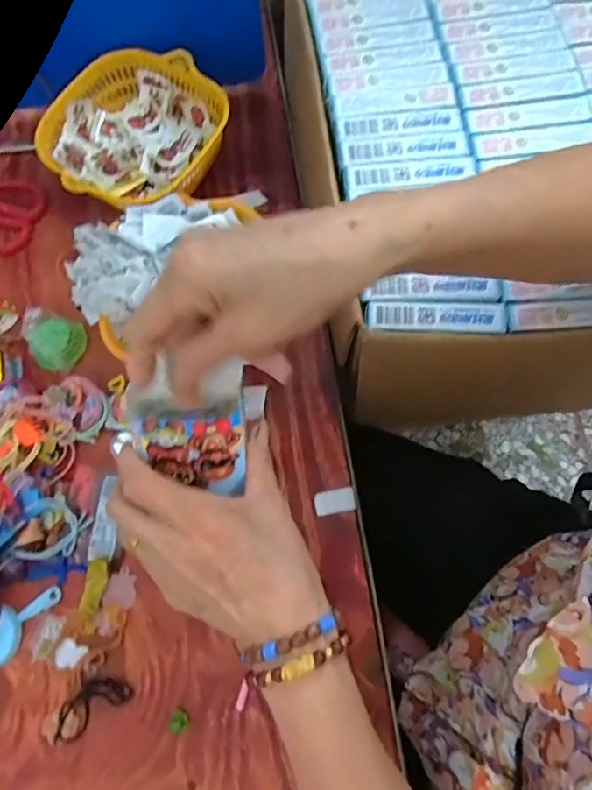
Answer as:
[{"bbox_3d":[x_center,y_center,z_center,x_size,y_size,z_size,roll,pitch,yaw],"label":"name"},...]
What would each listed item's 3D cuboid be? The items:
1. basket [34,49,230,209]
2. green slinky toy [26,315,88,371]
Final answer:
[{"bbox_3d":[-0.144,-0.231,0.480,0.157,0.066,0.144,-41,76,-10],"label":"basket"},{"bbox_3d":[-0.208,-0.045,0.446,0.045,0.023,0.045,-1,73,2],"label":"green slinky toy"}]

